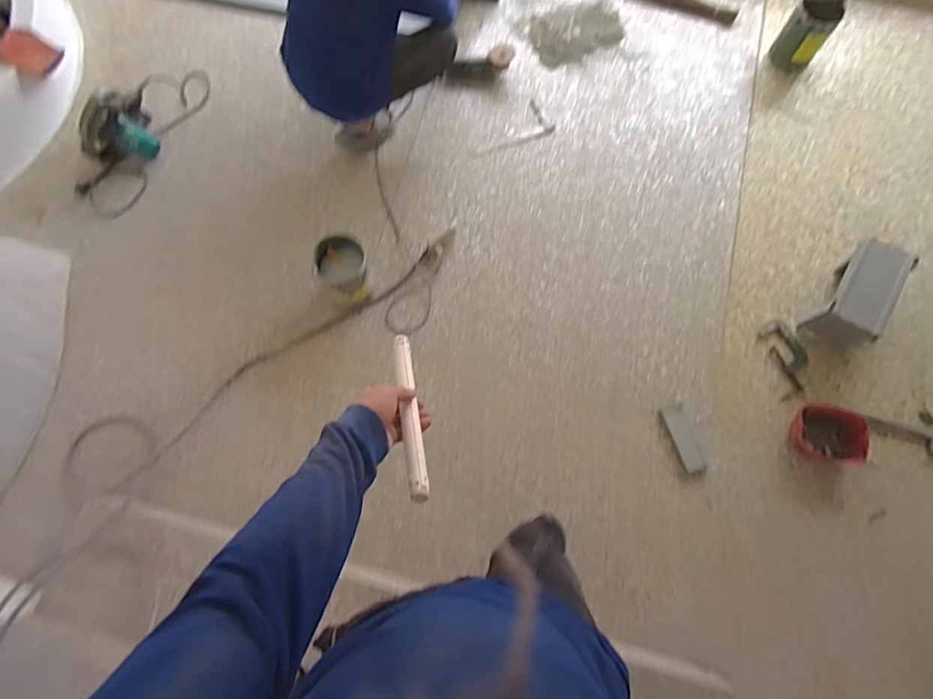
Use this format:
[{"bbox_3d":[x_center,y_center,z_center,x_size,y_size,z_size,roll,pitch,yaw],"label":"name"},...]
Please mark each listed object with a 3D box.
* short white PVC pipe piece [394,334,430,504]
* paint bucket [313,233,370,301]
[{"bbox_3d":[-0.077,0.081,0.685,0.025,0.019,0.261,-10,48,-3],"label":"short white PVC pipe piece"},{"bbox_3d":[-0.405,-0.260,1.676,0.158,0.165,0.178,-37,76,-9],"label":"paint bucket"}]

